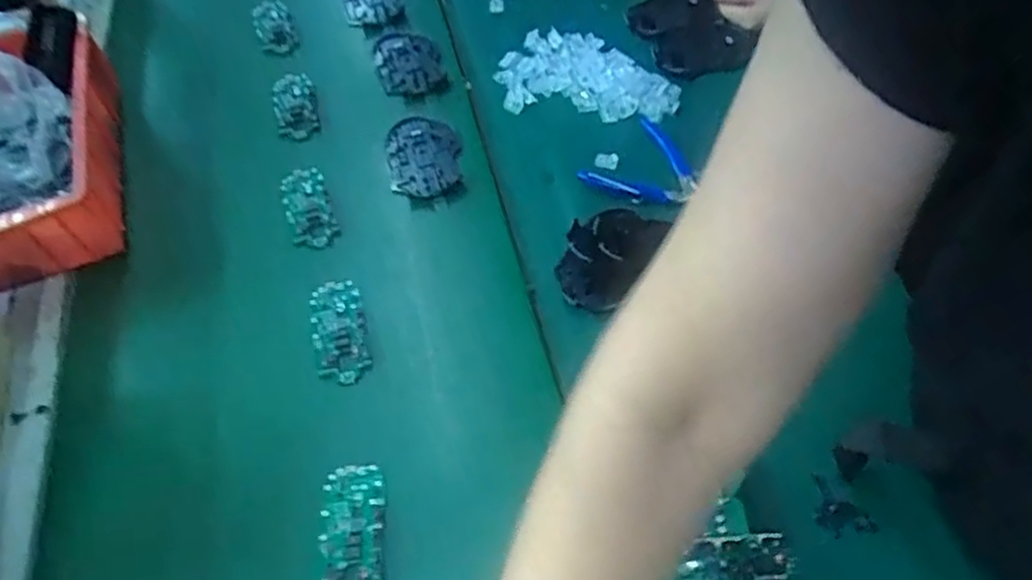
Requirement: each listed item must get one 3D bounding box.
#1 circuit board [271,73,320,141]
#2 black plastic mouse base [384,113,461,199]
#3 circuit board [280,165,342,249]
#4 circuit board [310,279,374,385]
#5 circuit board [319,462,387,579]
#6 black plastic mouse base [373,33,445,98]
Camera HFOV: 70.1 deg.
[{"bbox_3d":[-0.239,-0.197,0.797,0.045,0.016,0.101,-15,54,-7],"label":"circuit board"},{"bbox_3d":[-0.093,-0.136,0.736,0.072,0.011,0.108,-11,54,-3],"label":"black plastic mouse base"},{"bbox_3d":[-0.200,-0.081,0.707,0.043,0.008,0.106,-19,55,-10],"label":"circuit board"},{"bbox_3d":[-0.150,0.030,0.622,0.046,0.008,0.102,-17,54,-8],"label":"circuit board"},{"bbox_3d":[-0.115,0.170,0.520,0.046,0.017,0.098,-8,54,-2],"label":"circuit board"},{"bbox_3d":[-0.119,-0.253,0.822,0.071,0.014,0.106,-17,54,-8],"label":"black plastic mouse base"}]

